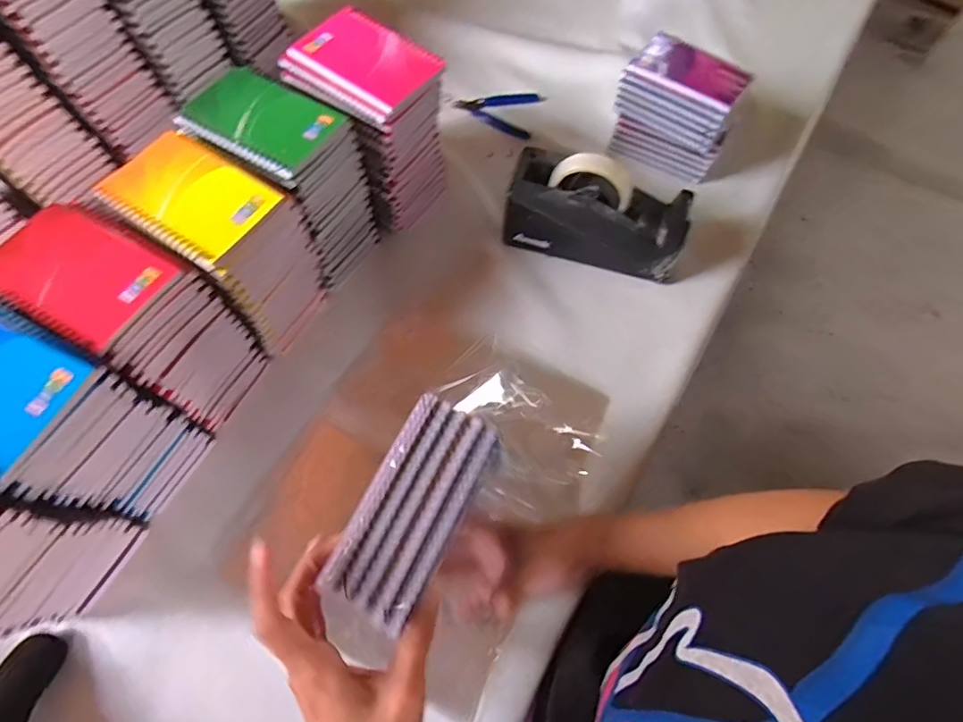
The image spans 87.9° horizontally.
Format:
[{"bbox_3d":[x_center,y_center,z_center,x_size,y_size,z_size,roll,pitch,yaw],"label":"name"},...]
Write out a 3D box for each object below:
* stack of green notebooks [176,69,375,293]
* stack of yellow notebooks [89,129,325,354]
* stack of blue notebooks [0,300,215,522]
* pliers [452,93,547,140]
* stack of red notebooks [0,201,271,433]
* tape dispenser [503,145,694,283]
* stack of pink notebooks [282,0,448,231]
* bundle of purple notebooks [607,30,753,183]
[{"bbox_3d":[-0.197,-0.184,0.523,0.133,0.169,0.101,36,69,12],"label":"stack of green notebooks"},{"bbox_3d":[-0.244,-0.102,0.488,0.134,0.176,0.098,27,67,9],"label":"stack of yellow notebooks"},{"bbox_3d":[-0.335,0.045,0.406,0.126,0.184,0.094,27,67,9],"label":"stack of blue notebooks"},{"bbox_3d":[0.032,-0.371,0.724,0.118,0.007,0.100,28,67,9],"label":"pliers"},{"bbox_3d":[-0.304,-0.037,0.451,0.144,0.167,0.093,29,68,9],"label":"stack of red notebooks"},{"bbox_3d":[0.131,-0.167,0.568,0.199,0.114,0.076,19,66,5],"label":"tape dispenser"},{"bbox_3d":[-0.119,-0.252,0.558,0.129,0.191,0.103,35,69,12],"label":"stack of pink notebooks"},{"bbox_3d":[0.252,-0.323,0.639,0.136,0.122,0.087,33,68,11],"label":"bundle of purple notebooks"}]

